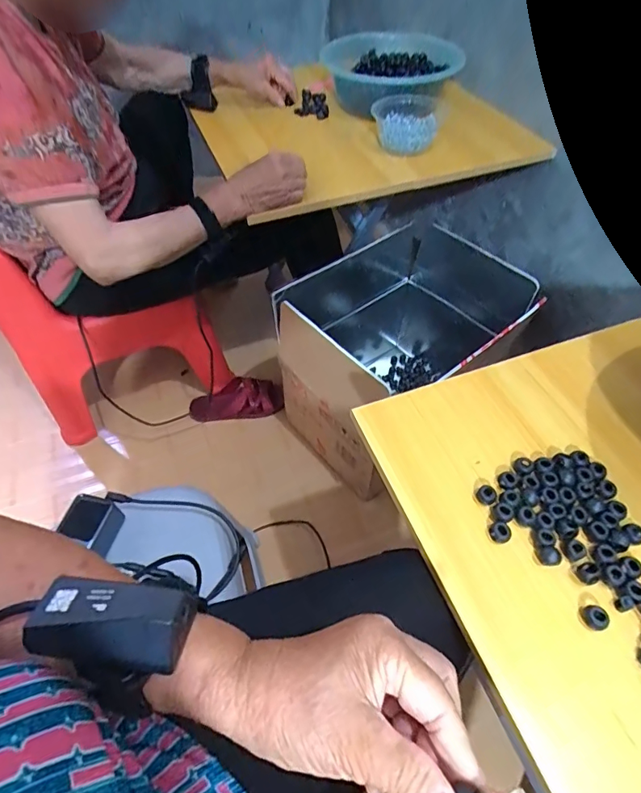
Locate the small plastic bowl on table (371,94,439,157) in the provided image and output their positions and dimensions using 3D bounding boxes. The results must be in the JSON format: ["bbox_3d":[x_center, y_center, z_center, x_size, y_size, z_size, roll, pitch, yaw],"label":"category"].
[{"bbox_3d":[0.165,-0.535,0.884,0.125,0.068,0.138,10,55,8],"label":"small plastic bowl on table"}]

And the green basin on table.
[{"bbox_3d":[0.140,-0.738,1.025,0.246,0.097,0.337,-39,62,-24],"label":"green basin on table"}]

